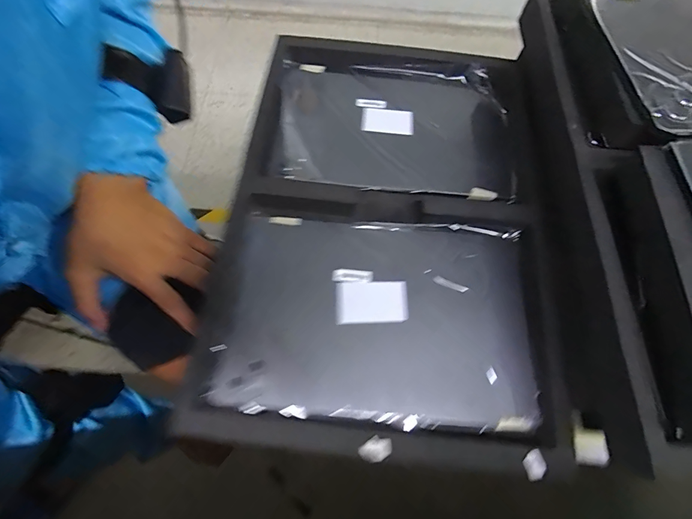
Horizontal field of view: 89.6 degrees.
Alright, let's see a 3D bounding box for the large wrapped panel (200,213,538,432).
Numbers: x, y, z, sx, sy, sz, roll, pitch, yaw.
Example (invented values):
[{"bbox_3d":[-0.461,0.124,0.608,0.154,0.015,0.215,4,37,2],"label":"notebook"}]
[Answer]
[{"bbox_3d":[0.027,0.045,0.303,0.258,0.010,0.171,4,67,0],"label":"large wrapped panel"}]

